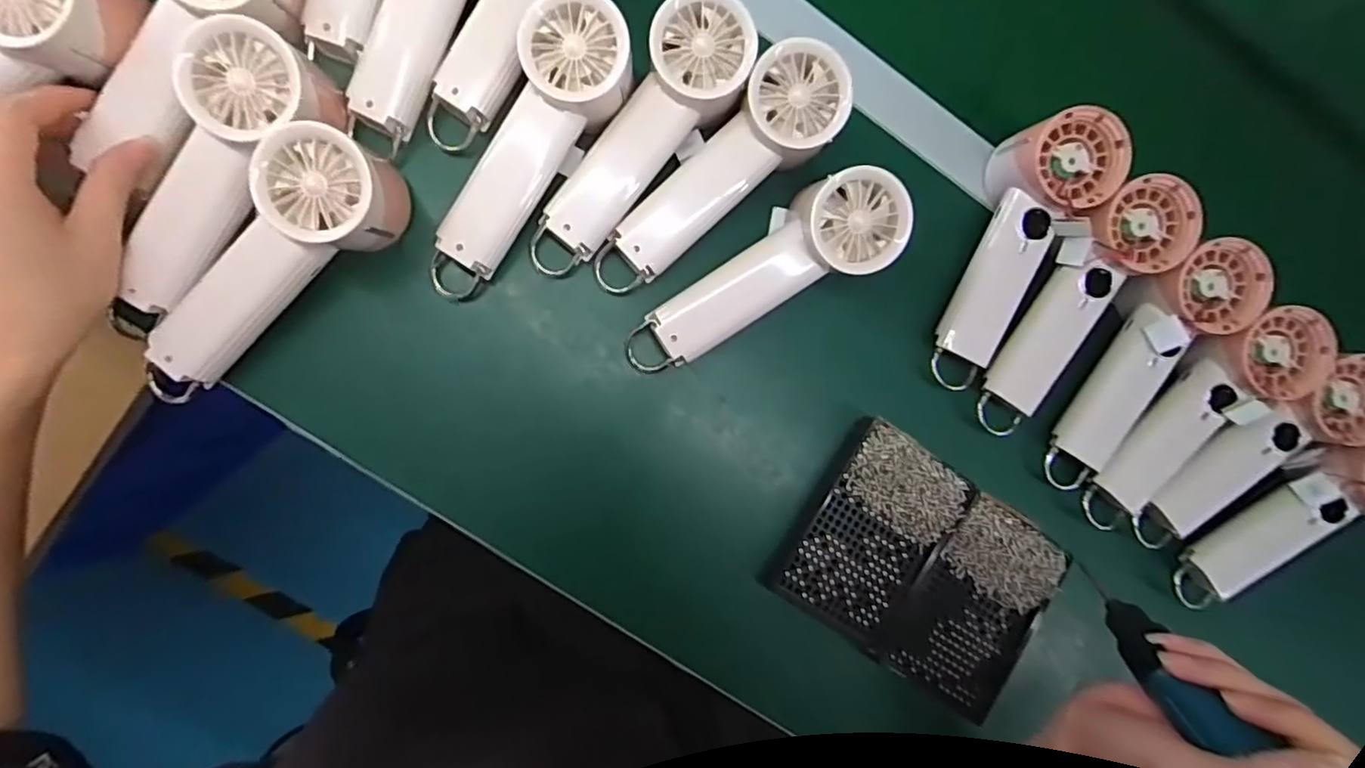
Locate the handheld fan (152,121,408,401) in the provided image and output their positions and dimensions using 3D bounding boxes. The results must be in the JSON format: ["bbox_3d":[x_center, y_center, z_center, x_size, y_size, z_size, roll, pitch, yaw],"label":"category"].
[{"bbox_3d":[-0.245,-0.069,0.348,0.183,0.075,0.060,-42,94,-5],"label":"handheld fan"}]

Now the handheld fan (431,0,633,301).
[{"bbox_3d":[-0.096,-0.138,0.364,0.058,0.036,0.190,32,101,-5],"label":"handheld fan"}]

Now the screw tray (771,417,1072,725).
[{"bbox_3d":[0.171,0.131,0.416,0.185,0.024,0.138,32,86,-5],"label":"screw tray"}]

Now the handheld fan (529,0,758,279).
[{"bbox_3d":[-0.029,-0.150,0.376,0.063,0.042,0.195,40,101,-5],"label":"handheld fan"}]

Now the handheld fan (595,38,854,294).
[{"bbox_3d":[0.022,-0.130,0.381,0.195,0.048,0.060,-41,94,9],"label":"handheld fan"}]

